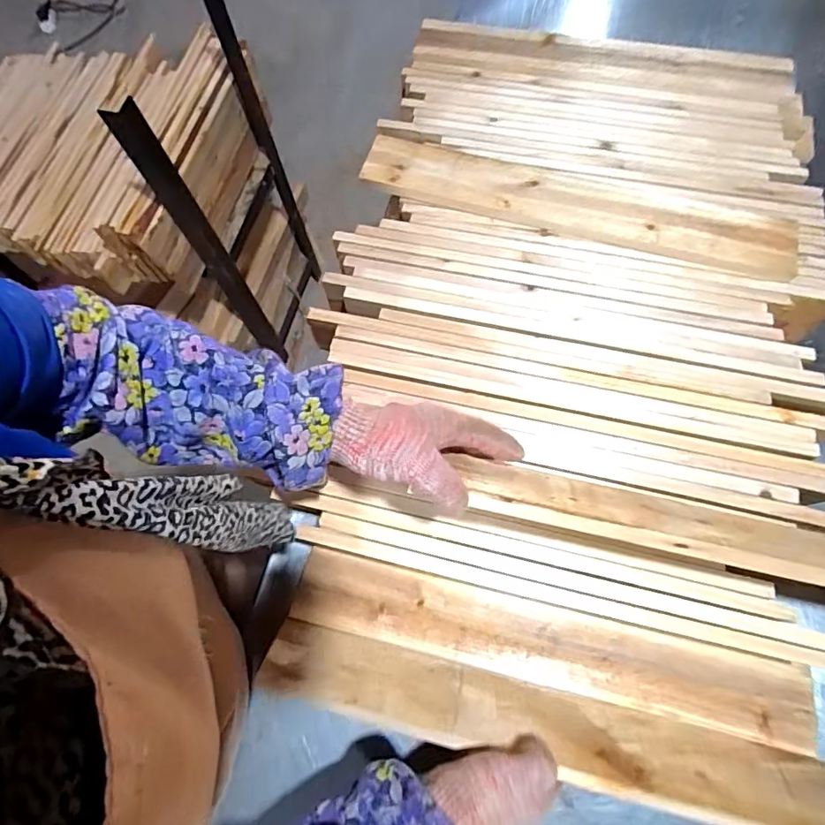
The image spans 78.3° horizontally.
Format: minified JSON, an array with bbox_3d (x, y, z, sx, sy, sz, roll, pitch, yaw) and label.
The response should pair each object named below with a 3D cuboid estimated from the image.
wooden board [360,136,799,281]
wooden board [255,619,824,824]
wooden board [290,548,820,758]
[{"bbox_3d":[0.185,-0.251,0.608,0.501,0.013,0.082,18,70,10],"label":"wooden board"},{"bbox_3d":[0.116,0.281,0.453,0.506,0.079,0.011,12,113,7],"label":"wooden board"},{"bbox_3d":[0.126,0.227,0.499,0.491,0.010,0.071,11,69,7],"label":"wooden board"}]

